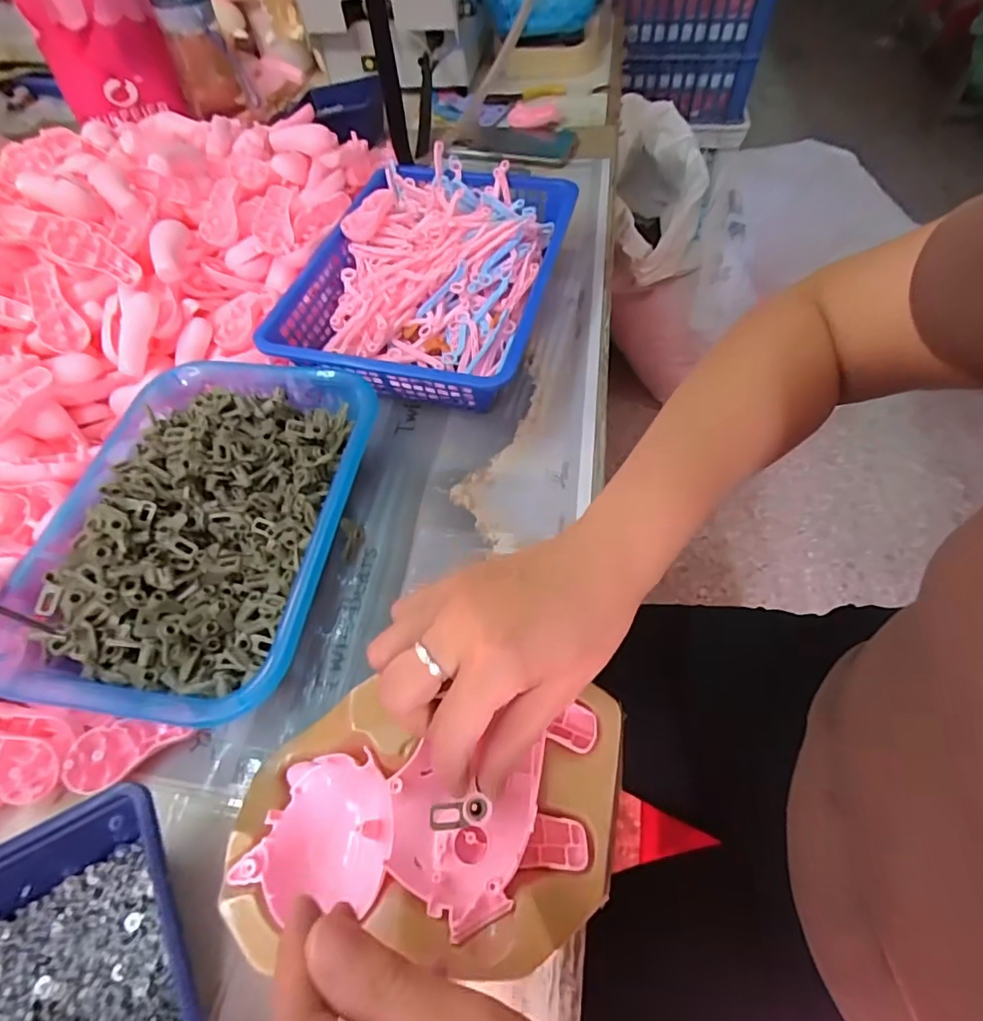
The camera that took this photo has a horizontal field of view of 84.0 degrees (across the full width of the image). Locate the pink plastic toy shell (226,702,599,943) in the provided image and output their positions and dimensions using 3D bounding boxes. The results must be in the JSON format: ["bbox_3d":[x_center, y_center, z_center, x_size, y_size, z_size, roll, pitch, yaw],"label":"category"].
[{"bbox_3d":[-0.028,0.147,0.261,0.166,0.037,0.081,-6,56,-1],"label":"pink plastic toy shell"}]

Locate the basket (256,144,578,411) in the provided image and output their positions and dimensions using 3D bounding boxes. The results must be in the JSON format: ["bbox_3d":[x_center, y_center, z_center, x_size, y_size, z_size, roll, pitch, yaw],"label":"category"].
[{"bbox_3d":[-0.057,-0.211,0.488,0.209,0.059,0.282,12,58,11],"label":"basket"}]

